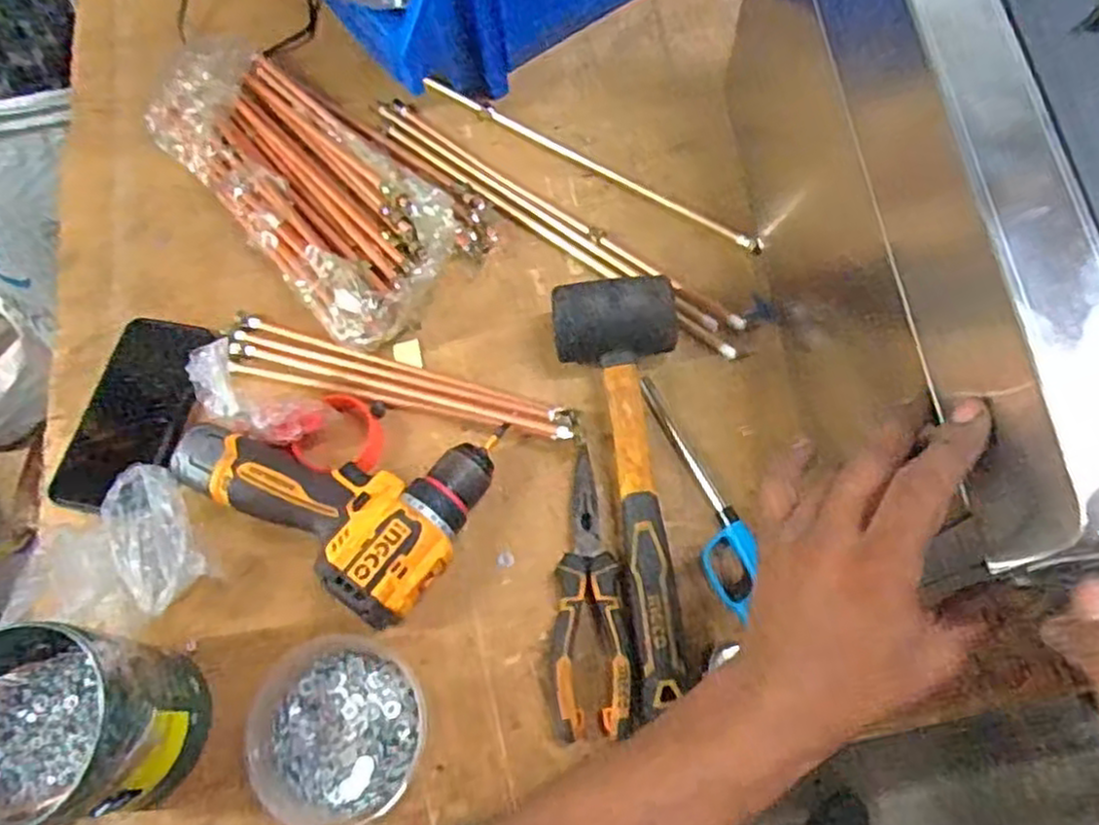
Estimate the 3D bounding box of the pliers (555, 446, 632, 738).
[{"bbox_3d":[0.029,0.126,0.528,0.050,0.023,0.194,-2,67,2],"label":"pliers"}]

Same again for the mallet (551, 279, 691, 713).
[{"bbox_3d":[0.065,0.044,0.527,0.097,0.057,0.313,-8,67,0],"label":"mallet"}]

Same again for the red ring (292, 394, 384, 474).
[{"bbox_3d":[-0.159,0.017,0.572,0.062,0.027,0.065,-1,67,3],"label":"red ring"}]

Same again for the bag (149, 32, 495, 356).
[{"bbox_3d":[-0.218,-0.224,0.670,0.172,0.050,0.377,-41,71,-13],"label":"bag"}]

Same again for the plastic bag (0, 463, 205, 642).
[{"bbox_3d":[-0.311,0.097,0.522,0.110,0.054,0.109,-17,68,-4],"label":"plastic bag"}]

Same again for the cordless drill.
[{"bbox_3d":[-0.157,0.046,0.550,0.206,0.058,0.148,25,71,13],"label":"cordless drill"}]

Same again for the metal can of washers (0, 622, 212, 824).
[{"bbox_3d":[-0.291,0.193,0.457,0.110,0.123,0.106,0,67,3],"label":"metal can of washers"}]

